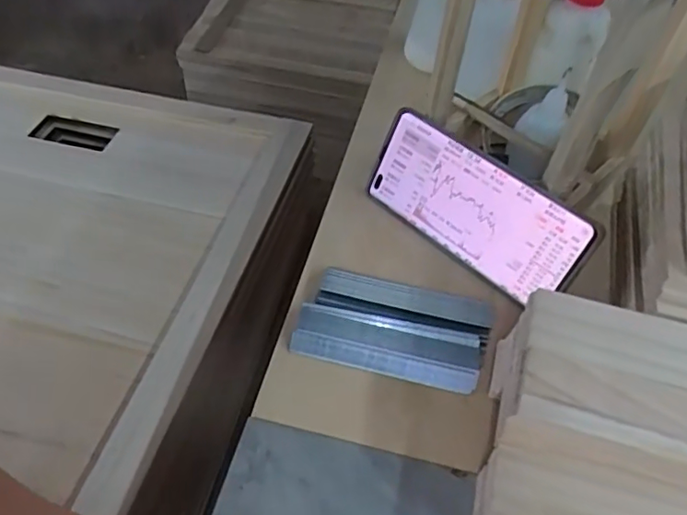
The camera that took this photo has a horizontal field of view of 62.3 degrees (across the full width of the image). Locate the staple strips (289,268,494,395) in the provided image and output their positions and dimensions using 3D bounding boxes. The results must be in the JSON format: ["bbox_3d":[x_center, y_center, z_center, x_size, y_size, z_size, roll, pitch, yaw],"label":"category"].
[{"bbox_3d":[0.033,0.043,0.371,0.119,0.013,0.068,13,50,7],"label":"staple strips"}]

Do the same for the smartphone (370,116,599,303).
[{"bbox_3d":[0.088,-0.033,0.399,0.158,0.076,0.005,38,34,23],"label":"smartphone"}]

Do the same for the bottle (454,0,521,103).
[{"bbox_3d":[0.127,-0.198,0.484,0.045,0.170,0.042,17,51,10],"label":"bottle"}]

